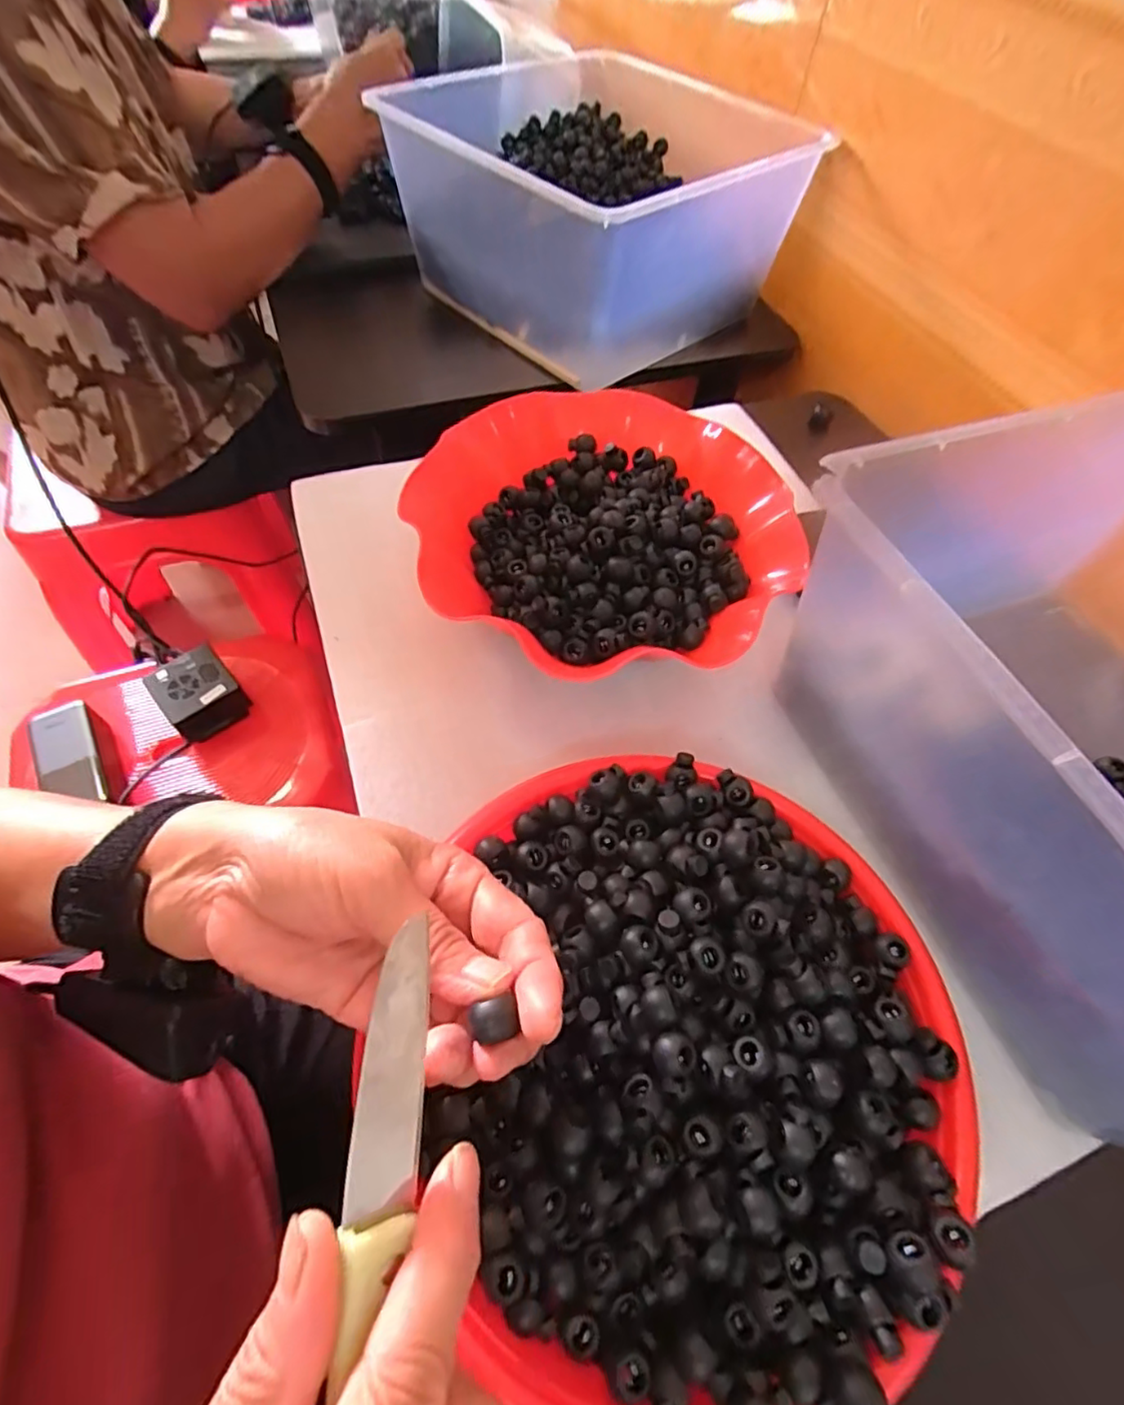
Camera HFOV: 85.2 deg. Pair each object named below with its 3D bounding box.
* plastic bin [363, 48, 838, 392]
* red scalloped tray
[{"bbox_3d":[0.034,-0.473,0.589,0.314,0.143,0.314,41,65,20],"label":"plastic bin"},{"bbox_3d":[0.028,-0.103,0.389,0.231,0.061,0.216,36,63,18],"label":"red scalloped tray"}]

